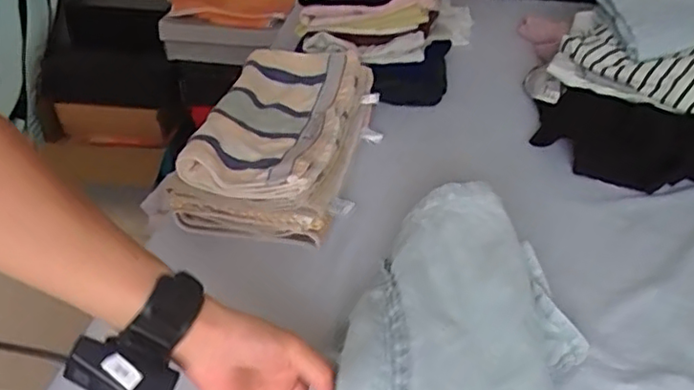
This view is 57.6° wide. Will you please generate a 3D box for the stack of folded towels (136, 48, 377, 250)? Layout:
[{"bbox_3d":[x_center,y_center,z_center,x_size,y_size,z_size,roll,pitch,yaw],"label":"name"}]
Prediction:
[{"bbox_3d":[-0.077,-0.072,0.819,0.195,0.090,0.300,6,35,12],"label":"stack of folded towels"}]

